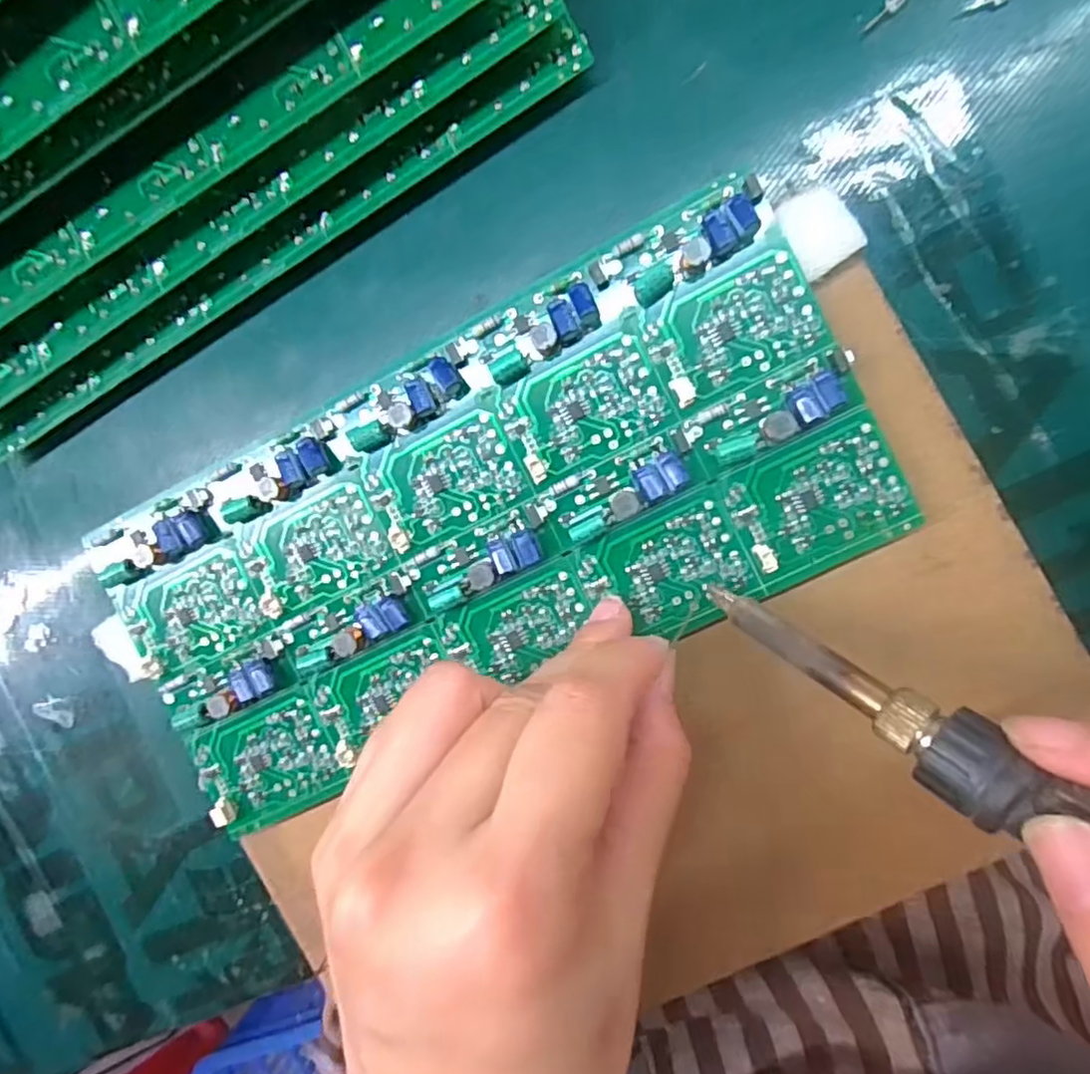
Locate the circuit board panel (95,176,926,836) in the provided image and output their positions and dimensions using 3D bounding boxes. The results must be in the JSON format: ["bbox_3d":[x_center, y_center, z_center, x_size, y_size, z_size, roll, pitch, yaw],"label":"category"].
[{"bbox_3d":[-0.021,-0.002,0.186,0.223,0.009,0.100,-25,92,8],"label":"circuit board panel"}]

